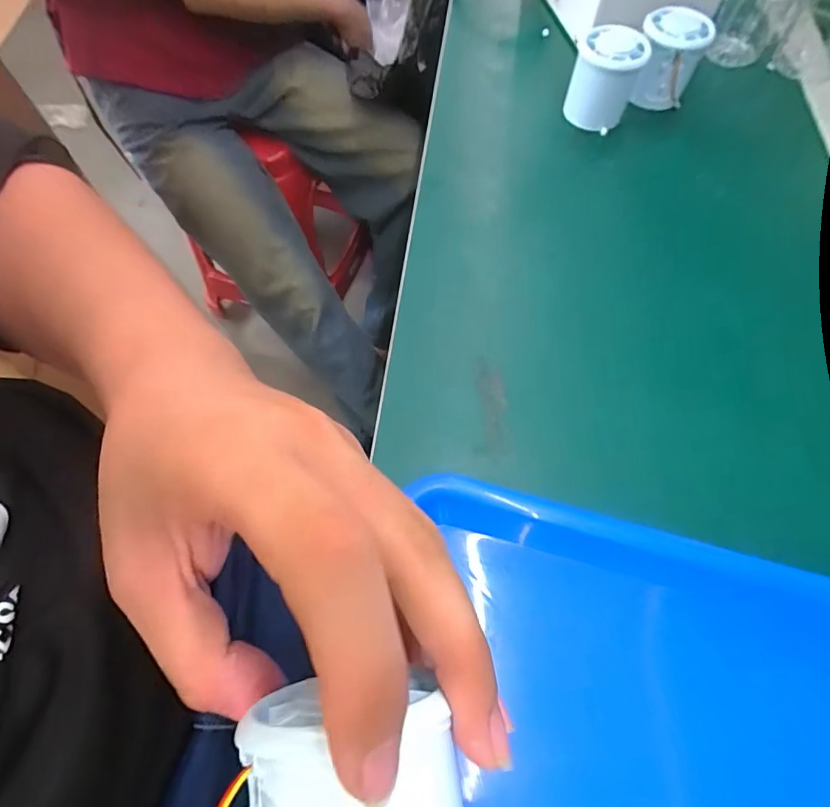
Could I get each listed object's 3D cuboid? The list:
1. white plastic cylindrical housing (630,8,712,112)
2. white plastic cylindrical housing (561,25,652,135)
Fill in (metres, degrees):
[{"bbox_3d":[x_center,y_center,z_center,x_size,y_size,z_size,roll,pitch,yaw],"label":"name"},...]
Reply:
[{"bbox_3d":[0.220,-0.298,0.412,0.053,0.062,0.056,17,65,6],"label":"white plastic cylindrical housing"},{"bbox_3d":[0.162,-0.277,0.403,0.053,0.066,0.046,22,65,8],"label":"white plastic cylindrical housing"}]

